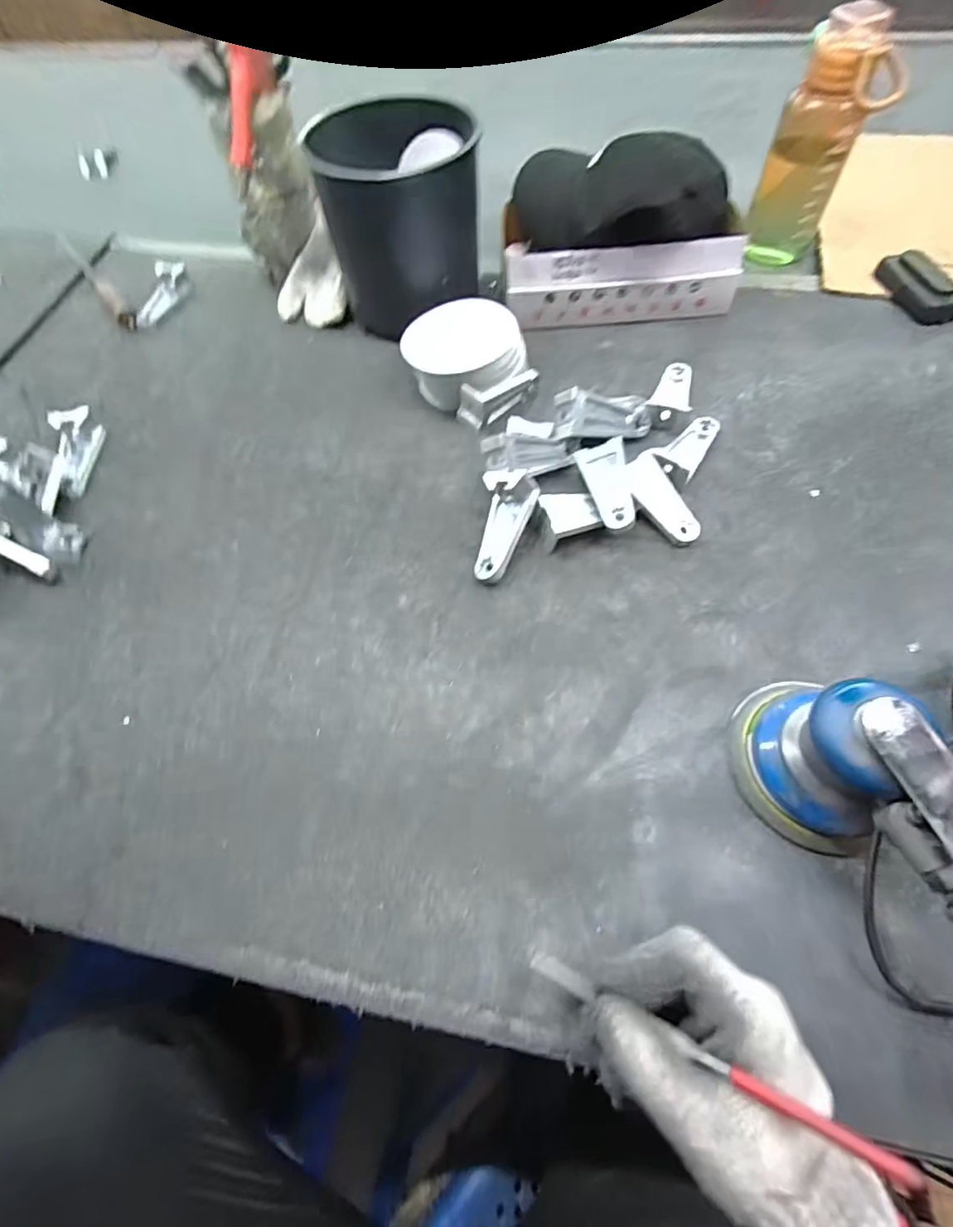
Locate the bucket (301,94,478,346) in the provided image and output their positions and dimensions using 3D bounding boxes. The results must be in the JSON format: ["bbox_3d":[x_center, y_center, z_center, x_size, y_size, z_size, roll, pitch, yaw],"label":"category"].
[{"bbox_3d":[-0.080,-0.433,0.612,0.160,0.169,0.160,-2,61,3],"label":"bucket"}]

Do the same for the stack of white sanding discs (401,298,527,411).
[{"bbox_3d":[-0.013,-0.275,0.583,0.116,0.060,0.116,33,68,20],"label":"stack of white sanding discs"}]

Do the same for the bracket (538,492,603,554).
[{"bbox_3d":[0.083,-0.084,0.492,0.056,0.029,0.045,-15,61,-5],"label":"bracket"}]

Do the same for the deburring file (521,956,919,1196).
[{"bbox_3d":[0.101,0.210,0.263,0.178,0.007,0.010,5,57,40],"label":"deburring file"}]

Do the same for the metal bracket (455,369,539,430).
[{"bbox_3d":[0.024,-0.236,0.569,0.030,0.041,0.098,39,70,22],"label":"metal bracket"}]

